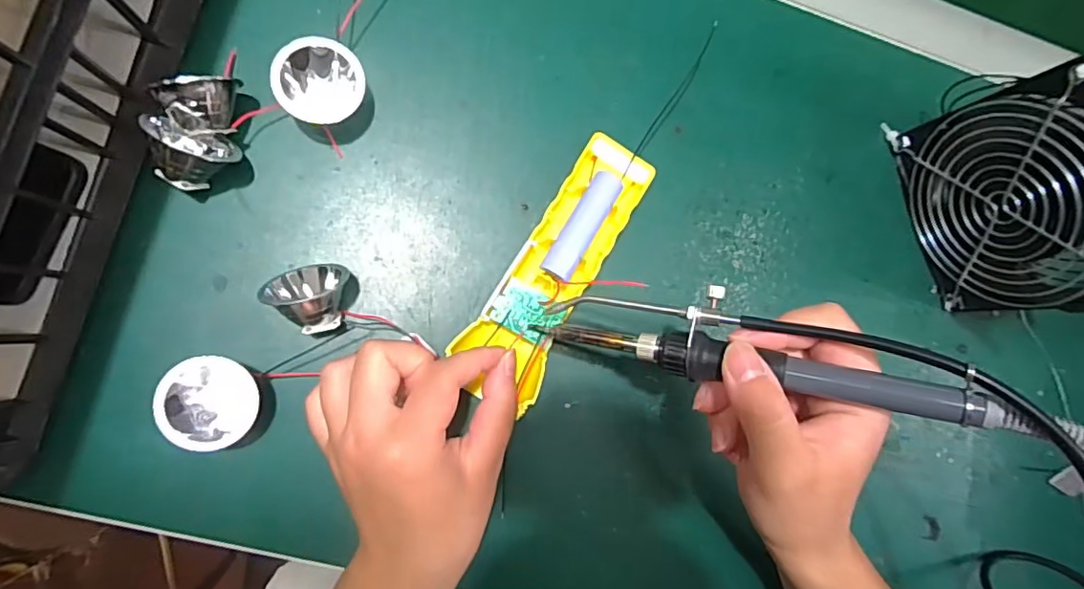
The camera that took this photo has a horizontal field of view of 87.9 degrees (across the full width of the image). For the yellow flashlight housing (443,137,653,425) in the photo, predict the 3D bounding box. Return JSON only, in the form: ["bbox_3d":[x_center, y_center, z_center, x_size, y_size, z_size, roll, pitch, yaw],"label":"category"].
[{"bbox_3d":[0.011,-0.019,0.313,0.046,0.022,0.154,32,81,-8],"label":"yellow flashlight housing"}]

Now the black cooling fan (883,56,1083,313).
[{"bbox_3d":[0.279,-0.057,0.319,0.055,0.124,0.135,-20,90,-9],"label":"black cooling fan"}]

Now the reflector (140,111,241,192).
[{"bbox_3d":[-0.179,-0.070,0.290,0.037,0.030,0.031,7,84,-9],"label":"reflector"}]

